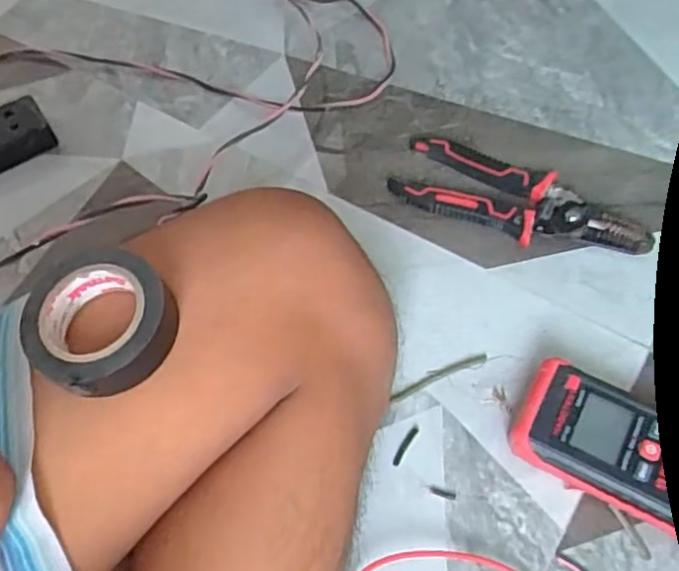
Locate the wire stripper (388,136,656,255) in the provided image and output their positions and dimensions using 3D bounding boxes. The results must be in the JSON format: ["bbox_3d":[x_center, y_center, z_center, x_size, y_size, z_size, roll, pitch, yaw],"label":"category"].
[{"bbox_3d":[0.123,-0.056,0.464,0.172,0.014,0.057,23,65,16],"label":"wire stripper"}]

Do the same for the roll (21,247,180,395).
[{"bbox_3d":[-0.098,0.017,0.276,0.060,0.026,0.057,-2,61,3],"label":"roll"}]

